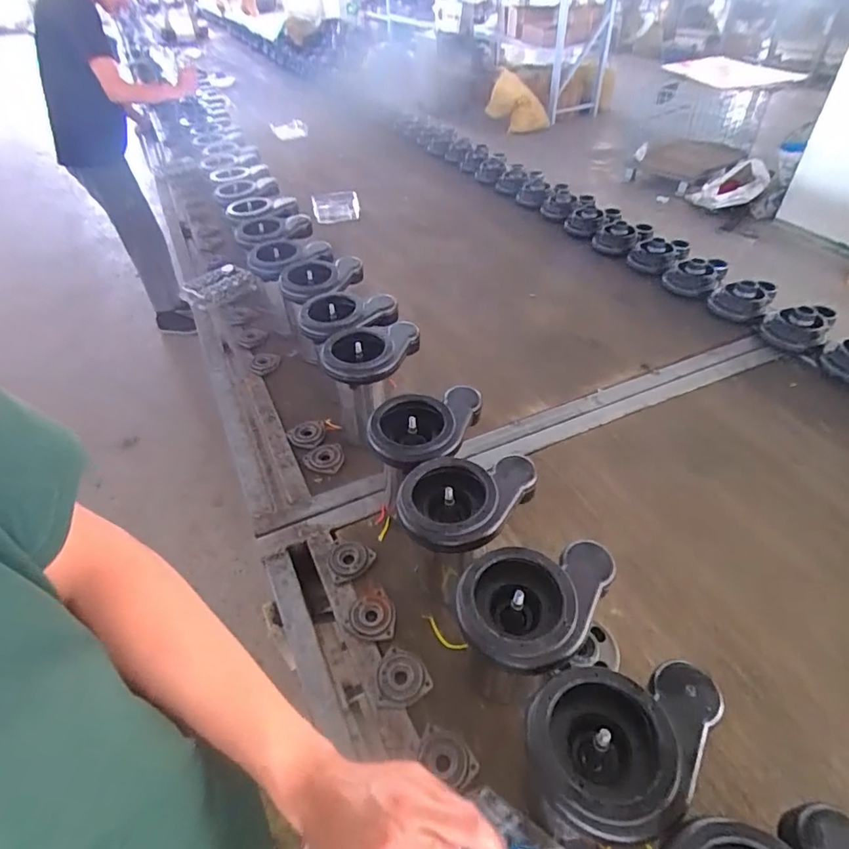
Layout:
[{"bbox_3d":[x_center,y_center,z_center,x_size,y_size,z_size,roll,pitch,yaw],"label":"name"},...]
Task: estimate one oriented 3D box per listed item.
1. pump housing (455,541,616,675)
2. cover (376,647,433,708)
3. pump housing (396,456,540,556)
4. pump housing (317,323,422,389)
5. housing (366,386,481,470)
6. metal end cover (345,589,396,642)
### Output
[{"bbox_3d":[0.107,0.173,0.521,0.123,0.064,0.166,27,51,28],"label":"pump housing"},{"bbox_3d":[-0.024,0.302,0.613,0.062,0.015,0.061,-1,43,3],"label":"cover"},{"bbox_3d":[0.046,0.089,0.615,0.127,0.061,0.162,28,51,28],"label":"pump housing"},{"bbox_3d":[-0.083,-0.114,0.820,0.159,0.039,0.116,-13,44,-10],"label":"pump housing"},{"bbox_3d":[0.000,-0.006,0.689,0.119,0.056,0.163,21,49,24],"label":"housing"},{"bbox_3d":[-0.072,0.254,0.685,0.063,0.011,0.067,-2,43,1],"label":"metal end cover"}]

